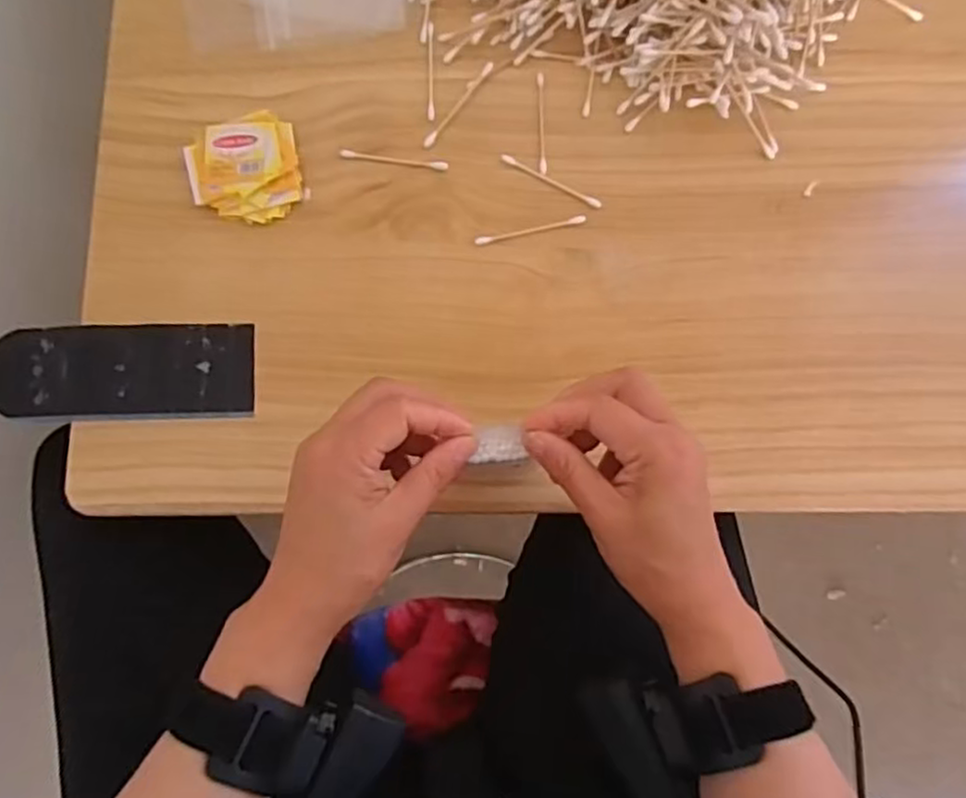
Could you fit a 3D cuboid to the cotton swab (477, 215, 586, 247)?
[{"bbox_3d":[0.031,-0.108,0.450,0.072,0.004,0.006,-13,81,-1],"label":"cotton swab"}]

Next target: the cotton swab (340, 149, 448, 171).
[{"bbox_3d":[-0.058,-0.156,0.459,0.071,0.004,0.006,9,81,2],"label":"cotton swab"}]

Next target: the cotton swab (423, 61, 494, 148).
[{"bbox_3d":[-0.016,-0.195,0.465,0.007,0.004,0.072,37,83,6],"label":"cotton swab"}]

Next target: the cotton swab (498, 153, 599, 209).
[{"bbox_3d":[0.044,-0.142,0.457,0.071,0.004,0.006,29,83,5],"label":"cotton swab"}]

